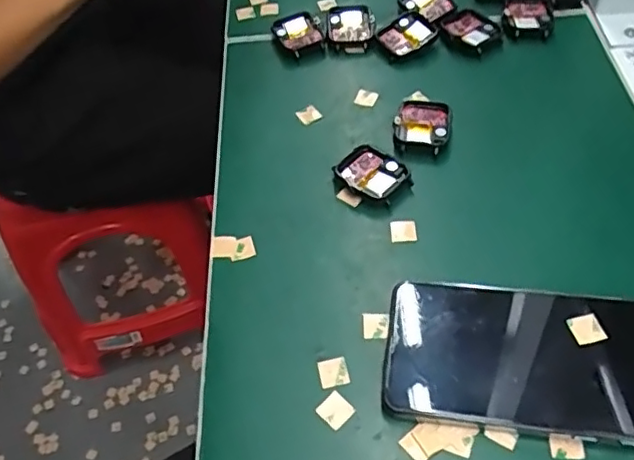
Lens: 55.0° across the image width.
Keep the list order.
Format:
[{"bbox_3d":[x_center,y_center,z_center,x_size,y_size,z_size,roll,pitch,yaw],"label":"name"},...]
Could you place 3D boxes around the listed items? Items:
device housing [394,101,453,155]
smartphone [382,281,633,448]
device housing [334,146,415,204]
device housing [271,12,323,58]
[{"bbox_3d":[0.073,-0.072,0.424,0.038,0.012,0.038,12,55,11],"label":"device housing"},{"bbox_3d":[0.118,0.066,0.312,0.161,0.007,0.076,4,59,10],"label":"smartphone"},{"bbox_3d":[0.037,-0.037,0.401,0.037,0.010,0.045,-38,61,-23],"label":"device housing"},{"bbox_3d":[-0.015,-0.159,0.494,0.037,0.011,0.043,-22,56,-14],"label":"device housing"}]

